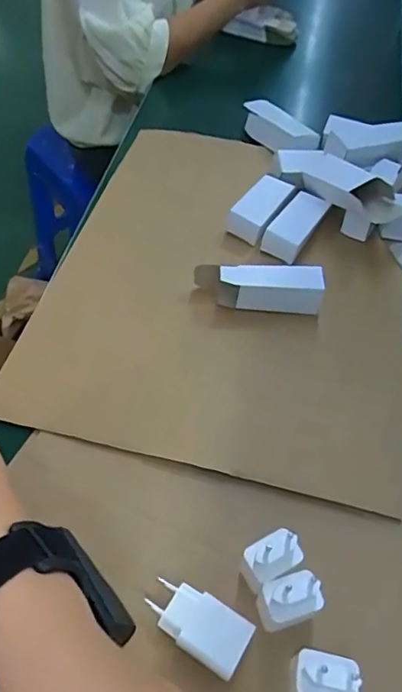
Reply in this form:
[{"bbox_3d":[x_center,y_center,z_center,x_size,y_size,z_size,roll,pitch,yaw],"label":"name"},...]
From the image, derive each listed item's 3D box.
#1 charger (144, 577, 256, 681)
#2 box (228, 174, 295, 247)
[{"bbox_3d":[-0.003,0.205,0.393,0.076,0.025,0.039,28,58,18],"label":"charger"},{"bbox_3d":[0.071,-0.170,0.657,0.048,0.031,0.089,26,58,18],"label":"box"}]

